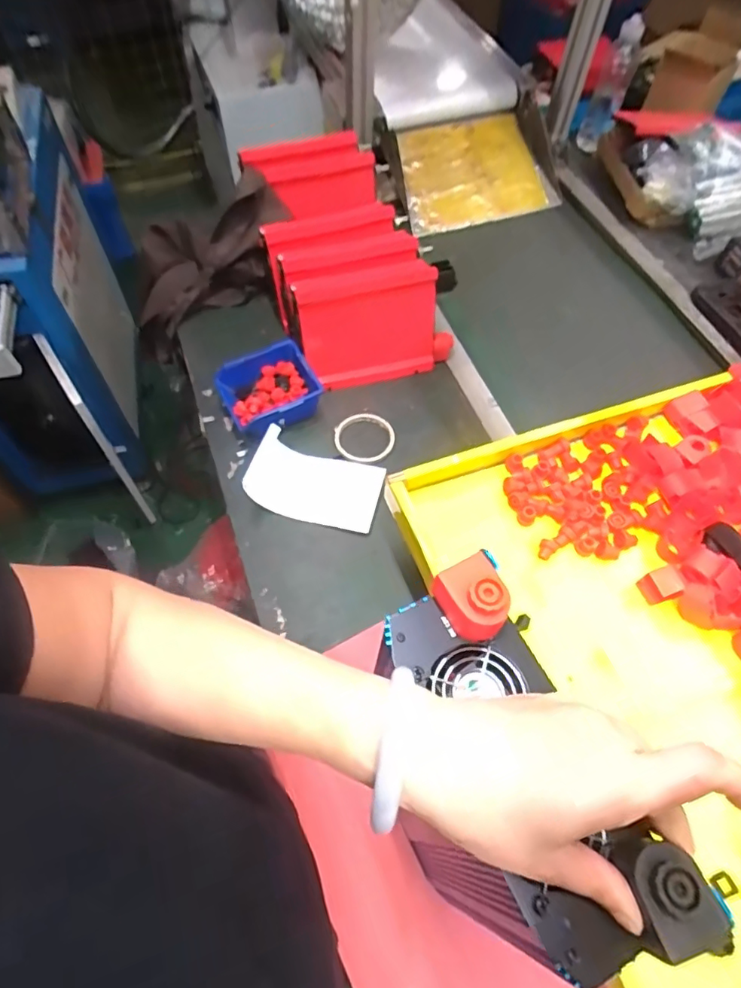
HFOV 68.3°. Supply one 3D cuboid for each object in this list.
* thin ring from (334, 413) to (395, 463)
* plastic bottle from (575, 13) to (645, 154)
[{"bbox_3d":[-0.009,-0.088,0.826,0.092,0.007,0.085,1,60,-2],"label":"thin ring"},{"bbox_3d":[0.485,-0.817,1.110,0.059,0.220,0.080,25,62,12],"label":"plastic bottle"}]

